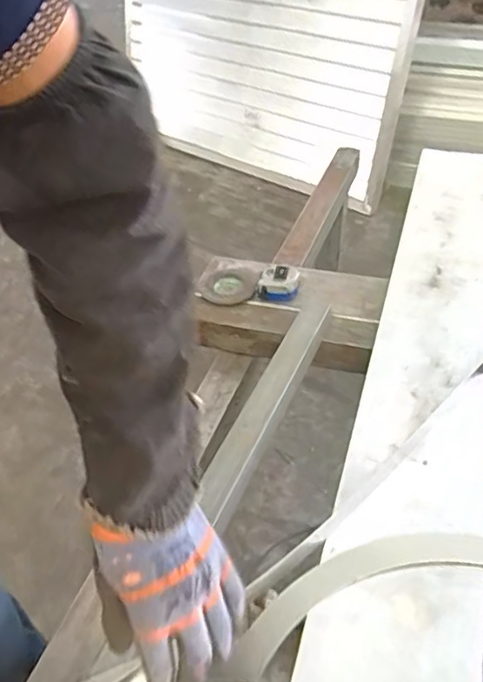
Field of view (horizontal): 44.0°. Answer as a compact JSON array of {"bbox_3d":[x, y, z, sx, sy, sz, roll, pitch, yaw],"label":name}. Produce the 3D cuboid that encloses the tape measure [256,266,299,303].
[{"bbox_3d":[0.062,-0.096,0.996,0.067,0.032,0.057,6,41,10],"label":"tape measure"}]

